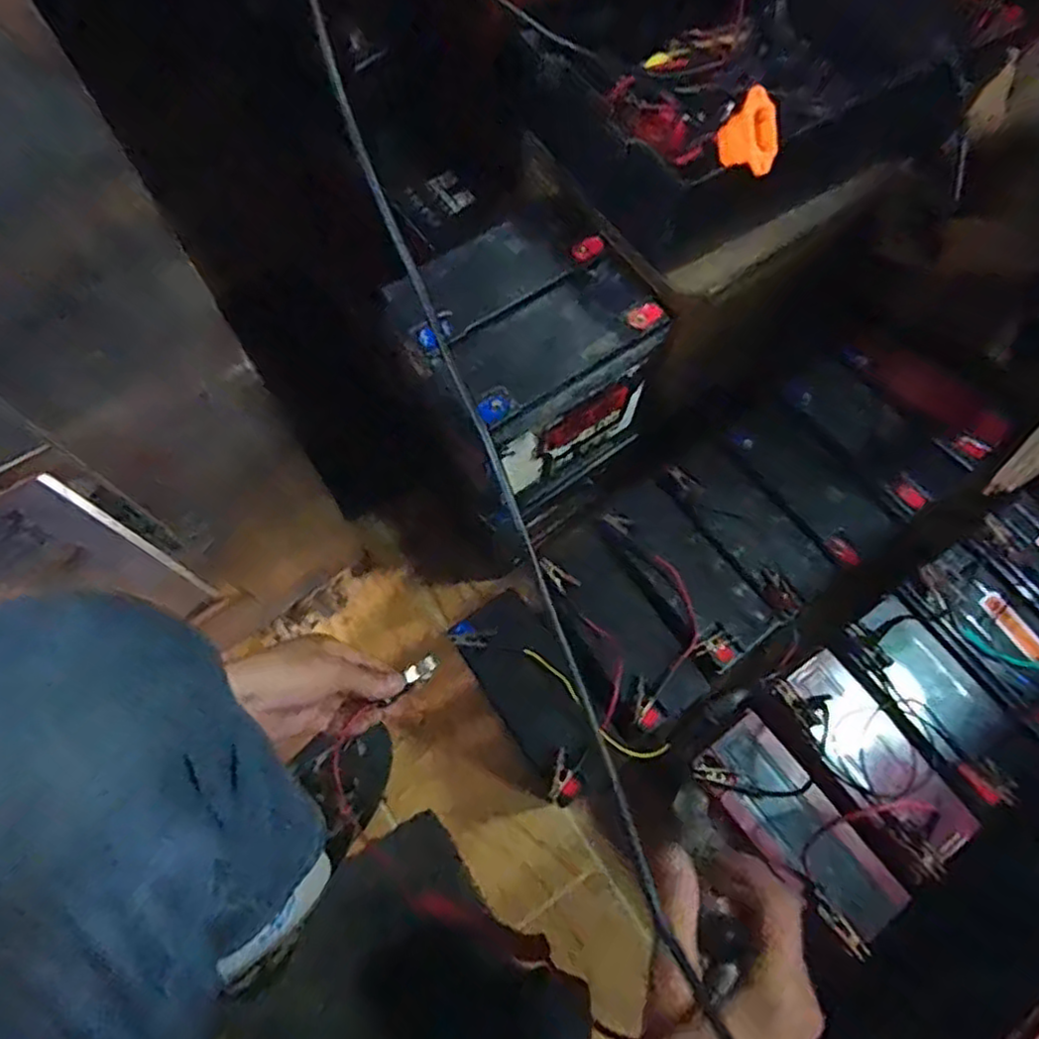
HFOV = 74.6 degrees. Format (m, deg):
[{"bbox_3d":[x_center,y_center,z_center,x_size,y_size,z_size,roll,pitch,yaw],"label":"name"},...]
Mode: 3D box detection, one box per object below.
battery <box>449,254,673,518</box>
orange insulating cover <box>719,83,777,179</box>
[{"bbox_3d":[0.029,-0.101,0.591,0.165,0.190,0.087,-33,72,-12],"label":"battery"},{"bbox_3d":[0.137,-0.229,0.404,0.035,0.033,0.030,19,69,7],"label":"orange insulating cover"}]

